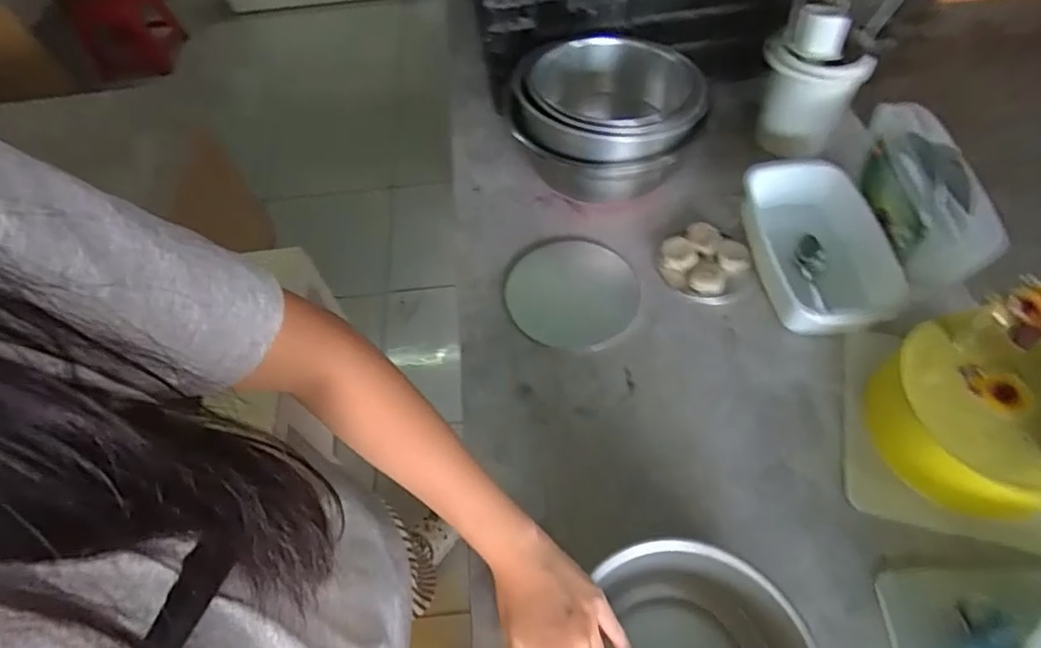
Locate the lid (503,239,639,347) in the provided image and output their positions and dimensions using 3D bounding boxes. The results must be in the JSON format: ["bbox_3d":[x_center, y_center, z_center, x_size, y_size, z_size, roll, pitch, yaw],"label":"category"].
[{"bbox_3d":[0.064,-0.040,0.710,0.156,0.010,0.152,-2,57,3],"label":"lid"}]

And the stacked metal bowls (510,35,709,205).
[{"bbox_3d":[0.111,-0.255,0.737,0.216,0.117,0.215,-2,56,3],"label":"stacked metal bowls"}]

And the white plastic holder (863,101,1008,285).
[{"bbox_3d":[0.450,-0.146,0.648,0.085,0.073,0.219,3,58,7],"label":"white plastic holder"}]

